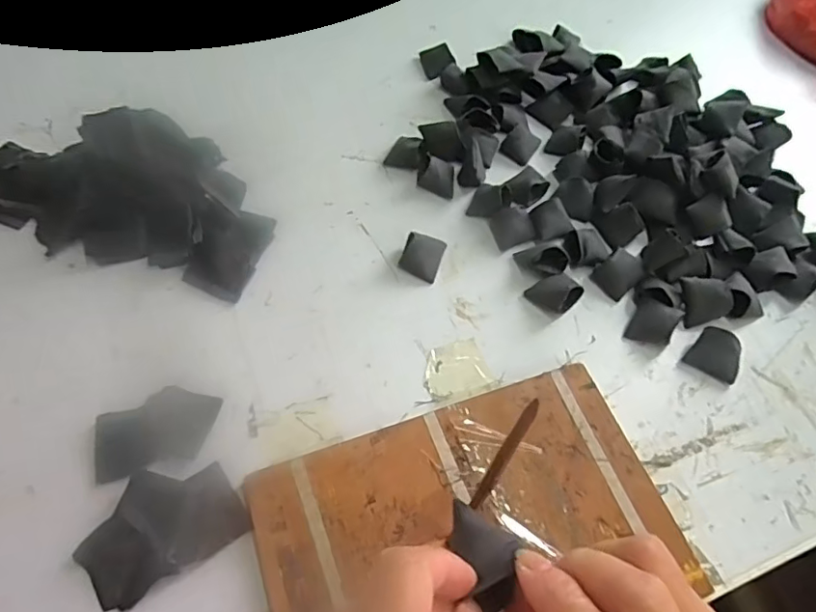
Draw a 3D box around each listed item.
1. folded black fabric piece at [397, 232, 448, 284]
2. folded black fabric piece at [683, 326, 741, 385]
[{"bbox_3d":[0.013,-0.048,0.497,0.035,0.020,0.043,19,59,8],"label":"folded black fabric piece"},{"bbox_3d":[0.260,0.041,0.455,0.040,0.023,0.035,34,62,16],"label":"folded black fabric piece"}]

